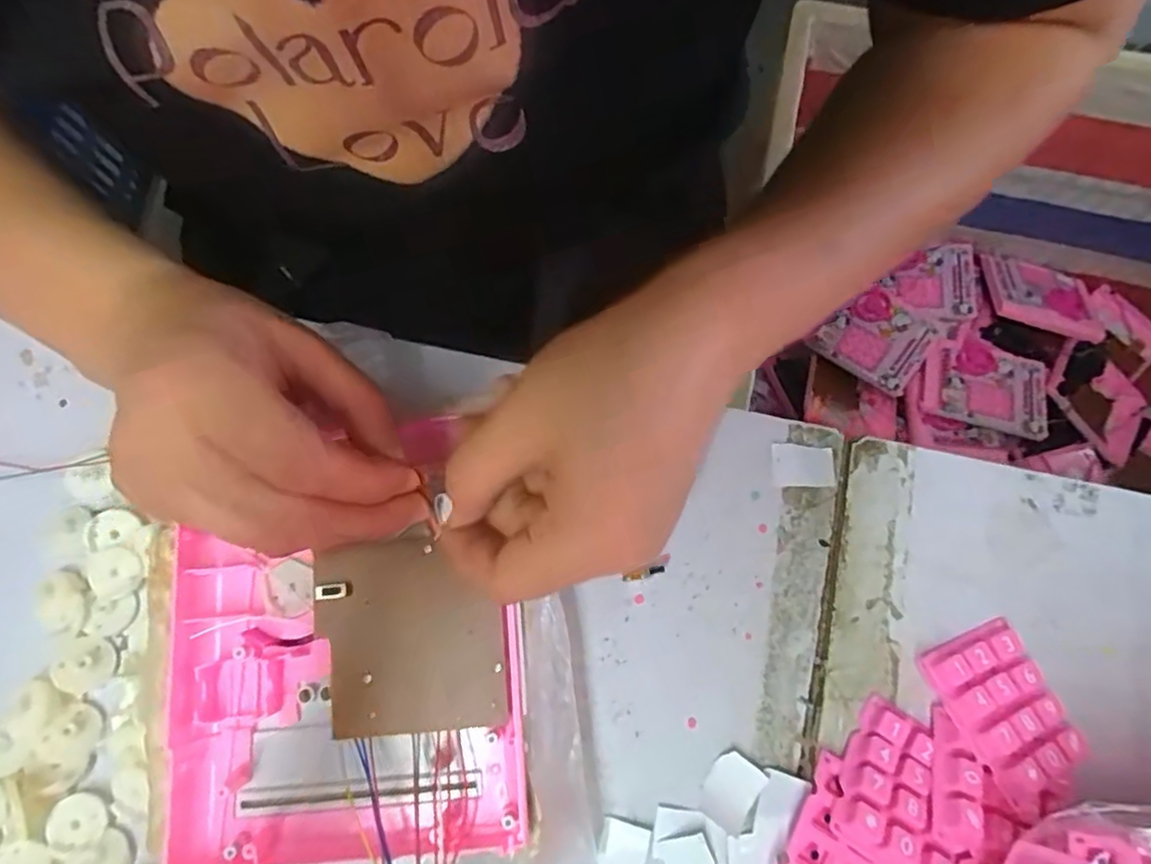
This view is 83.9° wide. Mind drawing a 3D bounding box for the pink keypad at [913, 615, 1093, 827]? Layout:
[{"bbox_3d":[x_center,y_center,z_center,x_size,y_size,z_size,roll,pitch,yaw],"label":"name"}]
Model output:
[{"bbox_3d":[0.174,0.113,0.258,0.045,0.008,0.063,-16,63,-14],"label":"pink keypad"}]

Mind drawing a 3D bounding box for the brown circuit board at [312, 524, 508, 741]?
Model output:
[{"bbox_3d":[-0.065,0.078,0.250,0.071,0.004,0.073,-5,78,-3],"label":"brown circuit board"}]

